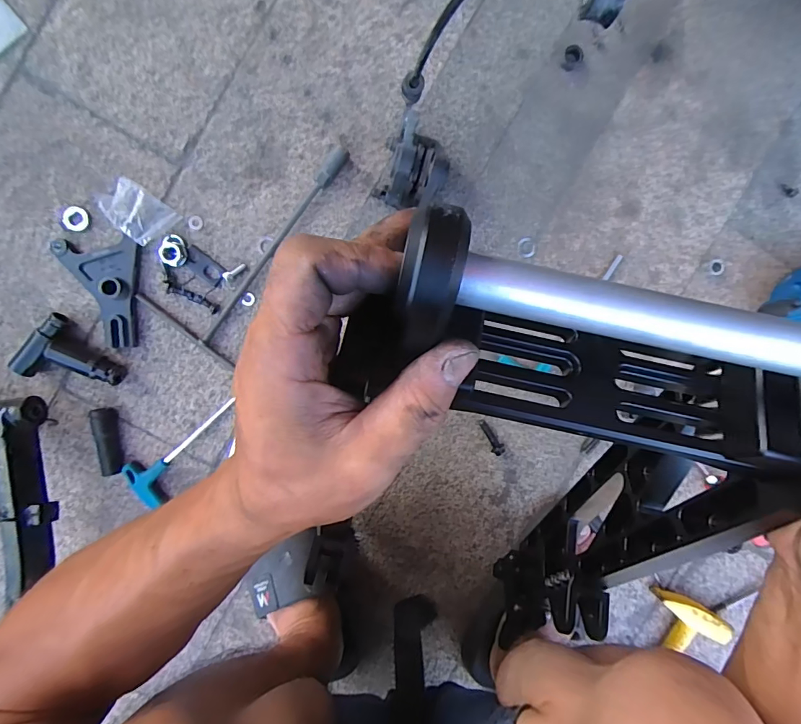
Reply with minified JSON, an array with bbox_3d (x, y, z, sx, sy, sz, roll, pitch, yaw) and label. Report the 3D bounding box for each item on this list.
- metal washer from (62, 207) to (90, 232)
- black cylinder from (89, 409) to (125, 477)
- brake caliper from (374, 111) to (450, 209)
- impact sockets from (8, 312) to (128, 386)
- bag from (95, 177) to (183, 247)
[{"bbox_3d":[-0.371,-0.163,0.482,0.026,0.006,0.027,0,95,-5],"label":"metal washer"},{"bbox_3d":[-0.340,0.093,0.494,0.021,0.022,0.080,-4,95,-5],"label":"black cylinder"},{"bbox_3d":[0.016,-0.218,0.480,0.072,0.058,0.099,13,94,-5],"label":"brake caliper"},{"bbox_3d":[-0.378,0.005,0.486,0.100,0.028,0.075,44,90,-7],"label":"impact sockets"},{"bbox_3d":[-0.300,-0.171,0.477,0.075,0.028,0.050,39,91,-7],"label":"bag"}]

